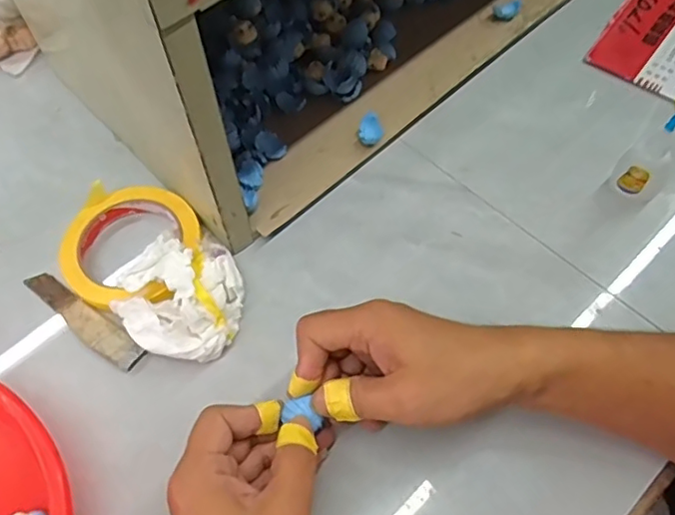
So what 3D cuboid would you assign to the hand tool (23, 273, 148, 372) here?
[{"bbox_3d":[-0.189,0.043,0.451,0.118,0.008,0.028,34,68,20],"label":"hand tool"}]

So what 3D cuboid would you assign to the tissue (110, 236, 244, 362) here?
[{"bbox_3d":[-0.113,0.027,0.437,0.084,0.040,0.092,4,61,5],"label":"tissue"}]

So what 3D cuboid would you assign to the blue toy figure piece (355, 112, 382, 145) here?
[{"bbox_3d":[0.027,-0.108,0.507,0.020,0.007,0.028,2,61,4],"label":"blue toy figure piece"}]

